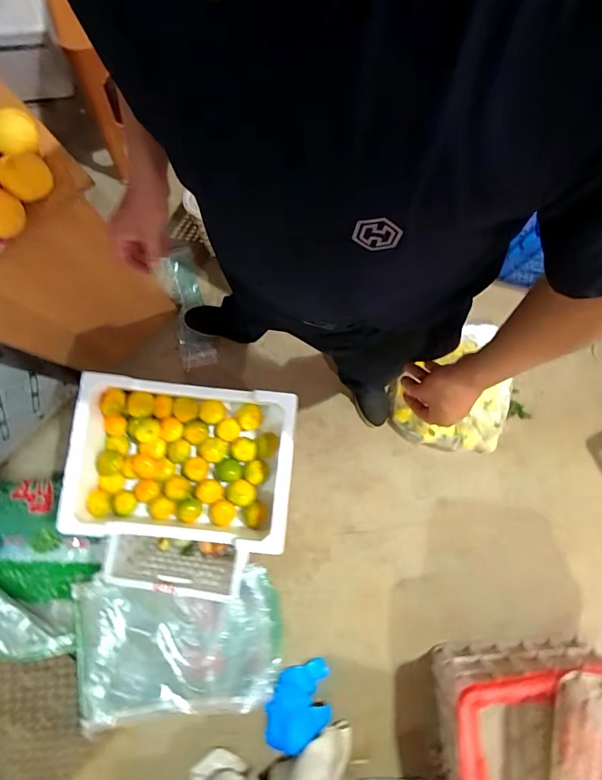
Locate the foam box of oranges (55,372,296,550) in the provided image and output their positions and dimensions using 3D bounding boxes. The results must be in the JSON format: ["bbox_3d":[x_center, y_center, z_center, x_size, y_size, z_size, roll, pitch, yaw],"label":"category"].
[{"bbox_3d":[-0.266,0.172,1.008,0.483,0.175,0.340,5,82,0],"label":"foam box of oranges"}]

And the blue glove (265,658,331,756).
[{"bbox_3d":[-0.011,0.940,1.263,0.185,0.035,0.239,-3,82,-1],"label":"blue glove"}]

